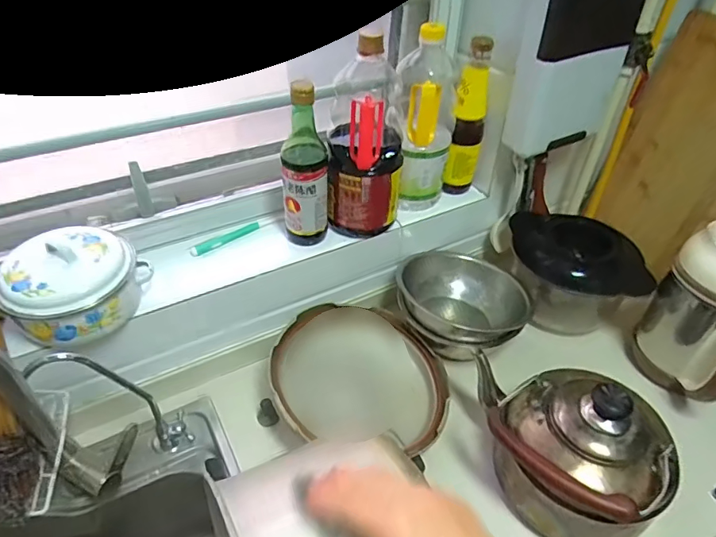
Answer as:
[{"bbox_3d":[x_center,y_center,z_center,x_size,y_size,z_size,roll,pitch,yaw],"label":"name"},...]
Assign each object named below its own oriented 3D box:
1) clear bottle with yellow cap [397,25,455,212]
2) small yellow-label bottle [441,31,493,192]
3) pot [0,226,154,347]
[{"bbox_3d":[0.109,-0.232,0.785,0.092,0.284,0.091,7,41,7],"label":"clear bottle with yellow cap"},{"bbox_3d":[0.191,-0.248,0.833,0.052,0.266,0.055,14,43,14],"label":"small yellow-label bottle"},{"bbox_3d":[-0.358,0.020,0.617,0.126,0.103,0.154,29,48,29],"label":"pot"}]

